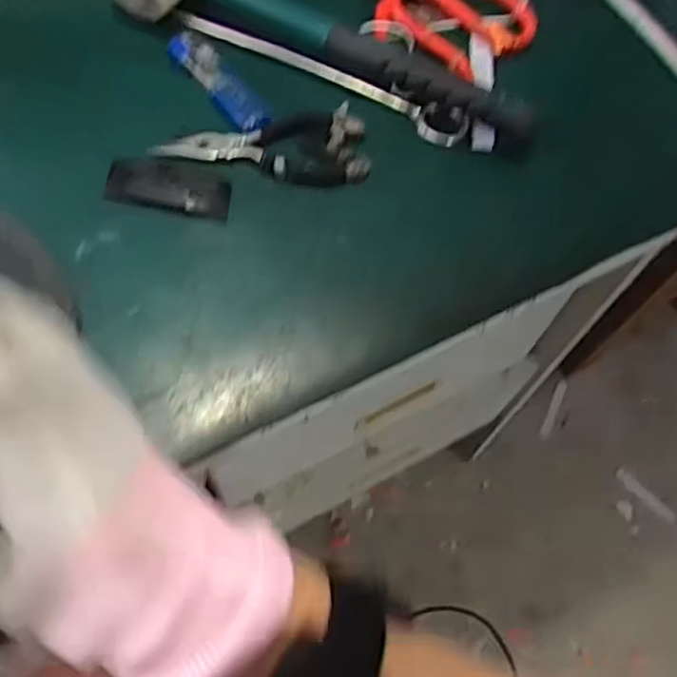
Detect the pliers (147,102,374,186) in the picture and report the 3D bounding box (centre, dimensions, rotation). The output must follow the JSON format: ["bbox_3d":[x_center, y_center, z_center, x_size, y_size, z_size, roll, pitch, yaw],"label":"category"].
[{"bbox_3d":[-0.044,-0.109,0.439,0.124,0.009,0.051,-10,66,-10],"label":"pliers"}]

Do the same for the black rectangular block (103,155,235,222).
[{"bbox_3d":[-0.100,-0.090,0.430,0.072,0.008,0.030,11,64,0],"label":"black rectangular block"}]

